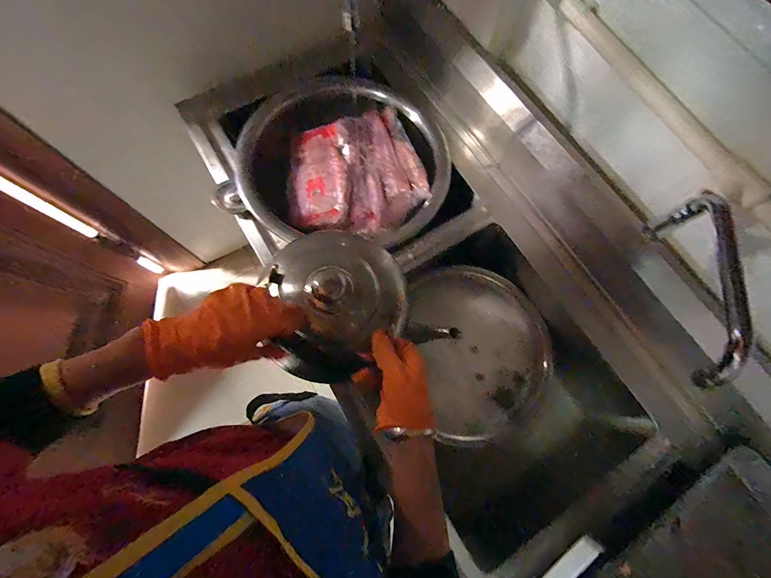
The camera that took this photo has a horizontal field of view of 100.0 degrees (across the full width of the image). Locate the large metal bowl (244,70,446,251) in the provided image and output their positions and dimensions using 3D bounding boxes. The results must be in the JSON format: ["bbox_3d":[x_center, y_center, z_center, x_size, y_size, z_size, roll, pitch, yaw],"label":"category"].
[{"bbox_3d":[-0.096,-0.273,0.741,0.420,0.154,0.426,1,73,-2],"label":"large metal bowl"}]

